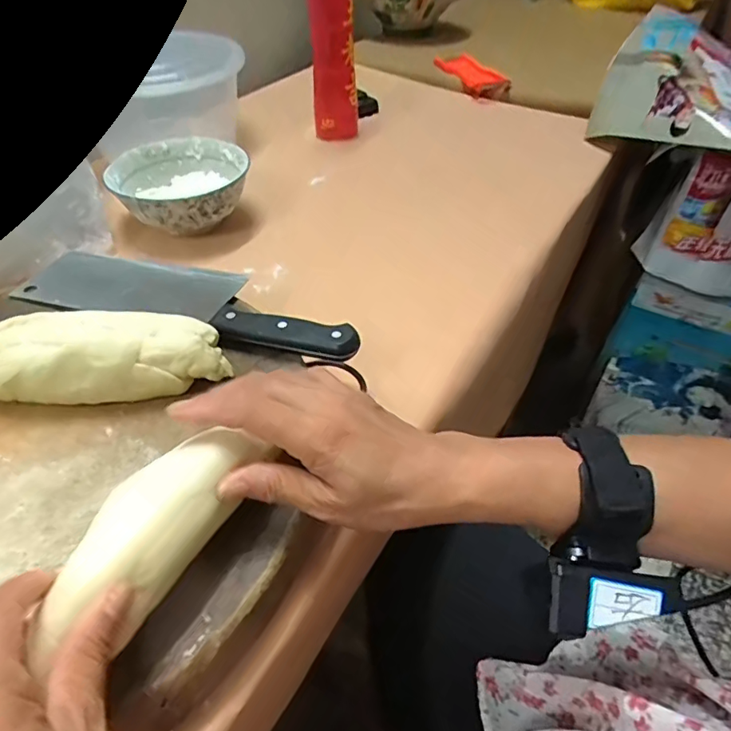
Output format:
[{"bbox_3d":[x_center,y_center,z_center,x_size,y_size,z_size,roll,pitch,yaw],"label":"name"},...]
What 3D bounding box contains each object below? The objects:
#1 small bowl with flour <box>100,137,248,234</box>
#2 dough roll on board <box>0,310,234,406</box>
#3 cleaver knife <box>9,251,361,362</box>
[{"bbox_3d":[-0.201,-0.191,0.568,0.143,0.056,0.139,-2,45,-1],"label":"small bowl with flour"},{"bbox_3d":[-0.181,-0.003,0.339,0.171,0.049,0.054,0,45,1],"label":"dough roll on board"},{"bbox_3d":[-0.141,-0.056,0.413,0.291,0.018,0.076,13,47,13],"label":"cleaver knife"}]

